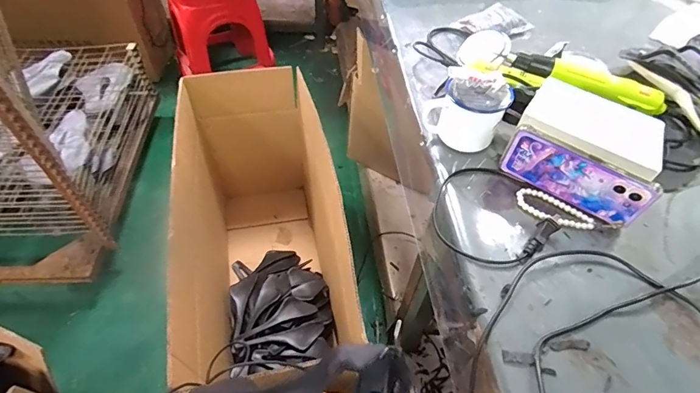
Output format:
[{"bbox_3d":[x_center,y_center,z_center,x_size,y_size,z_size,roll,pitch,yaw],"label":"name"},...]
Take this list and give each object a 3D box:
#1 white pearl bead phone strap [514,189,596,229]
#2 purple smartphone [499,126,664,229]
[{"bbox_3d":[0.259,0.018,0.516,0.094,0.010,0.043,28,57,18],"label":"white pearl bead phone strap"},{"bbox_3d":[0.274,-0.023,0.500,0.165,0.074,0.012,30,58,19],"label":"purple smartphone"}]

